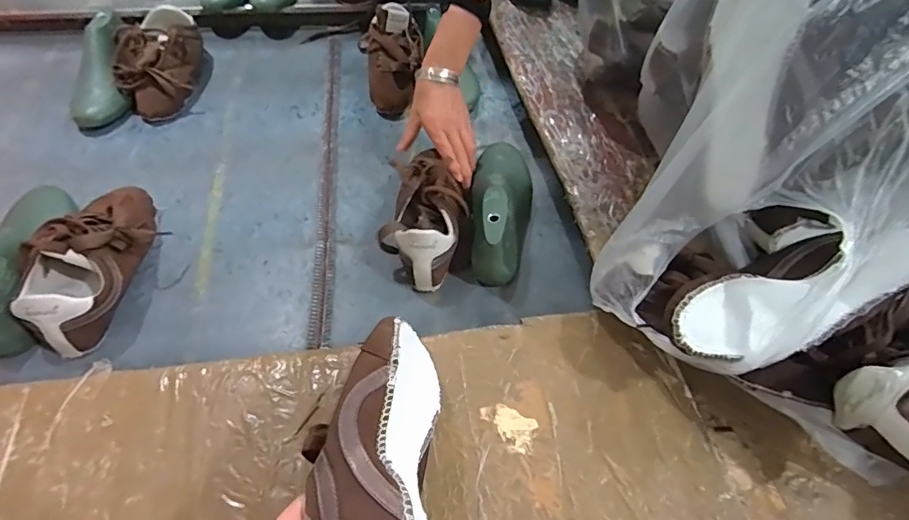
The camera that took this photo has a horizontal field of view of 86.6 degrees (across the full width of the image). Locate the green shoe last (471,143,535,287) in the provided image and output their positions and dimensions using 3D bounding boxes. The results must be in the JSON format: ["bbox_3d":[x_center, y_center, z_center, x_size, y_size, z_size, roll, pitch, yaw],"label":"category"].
[{"bbox_3d":[0.064,-0.081,0.631,0.076,0.081,0.238,6,51,3],"label":"green shoe last"}]

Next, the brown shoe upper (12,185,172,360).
[{"bbox_3d":[-0.419,-0.009,0.566,0.103,0.074,0.236,-2,51,-3],"label":"brown shoe upper"}]

